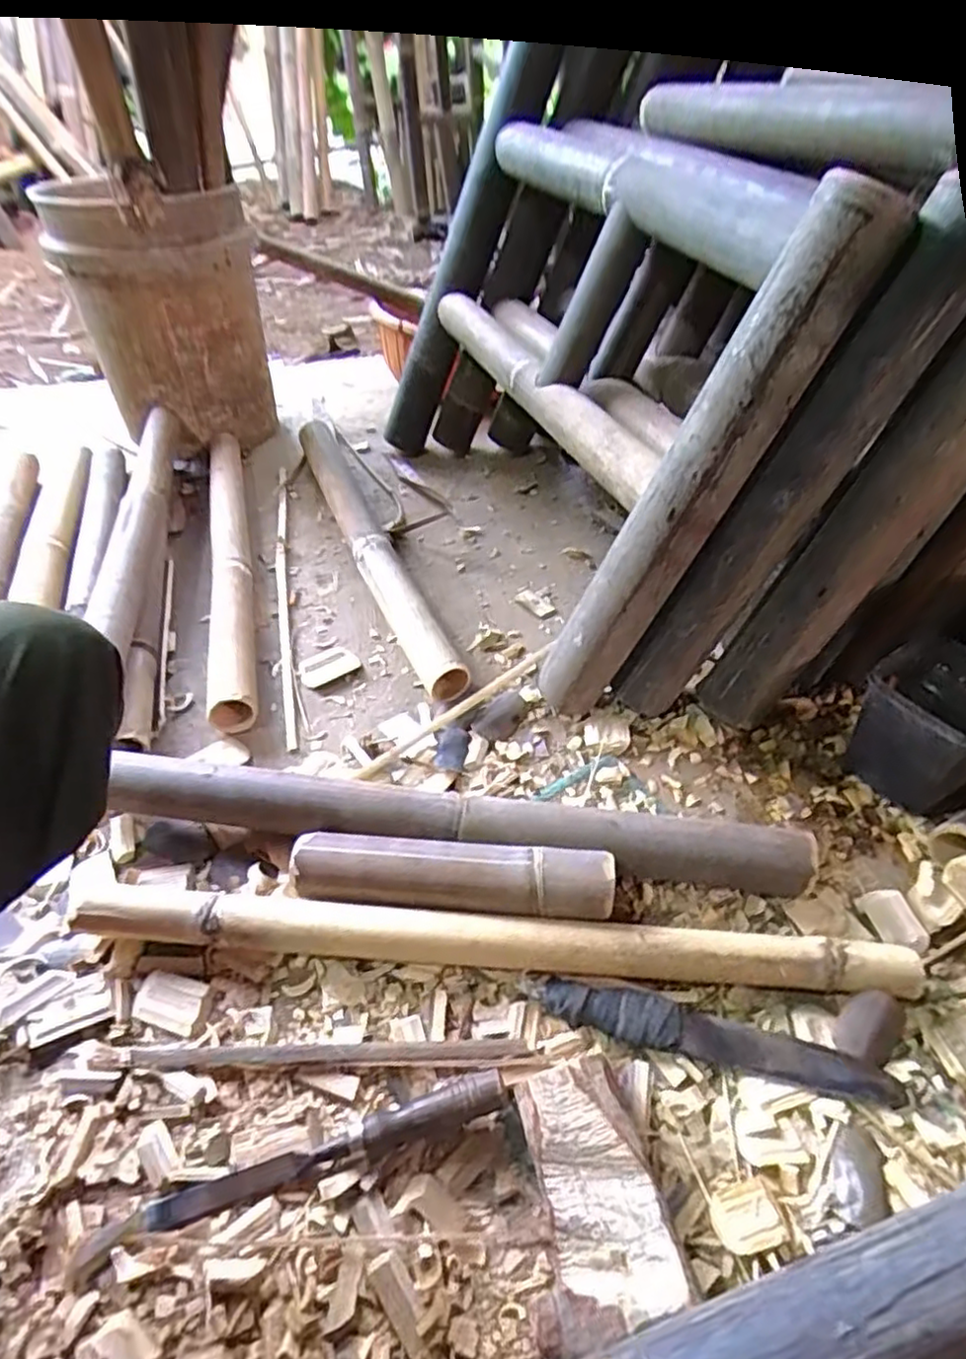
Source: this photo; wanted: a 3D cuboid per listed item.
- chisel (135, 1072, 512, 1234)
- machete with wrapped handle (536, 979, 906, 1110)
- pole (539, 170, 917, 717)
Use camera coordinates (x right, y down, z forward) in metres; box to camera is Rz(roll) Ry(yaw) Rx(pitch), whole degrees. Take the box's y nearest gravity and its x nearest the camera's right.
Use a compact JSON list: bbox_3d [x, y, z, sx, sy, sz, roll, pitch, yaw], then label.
[{"bbox_3d":[-0.103,0.318,0.466,0.243,0.024,0.023,-13,47,-13],"label":"chisel"},{"bbox_3d":[0.173,0.267,0.519,0.255,0.021,0.035,9,46,9],"label":"machete with wrapped handle"},{"bbox_3d":[0.187,-0.167,0.637,0.070,0.504,0.075,5,40,-32],"label":"pole"}]

